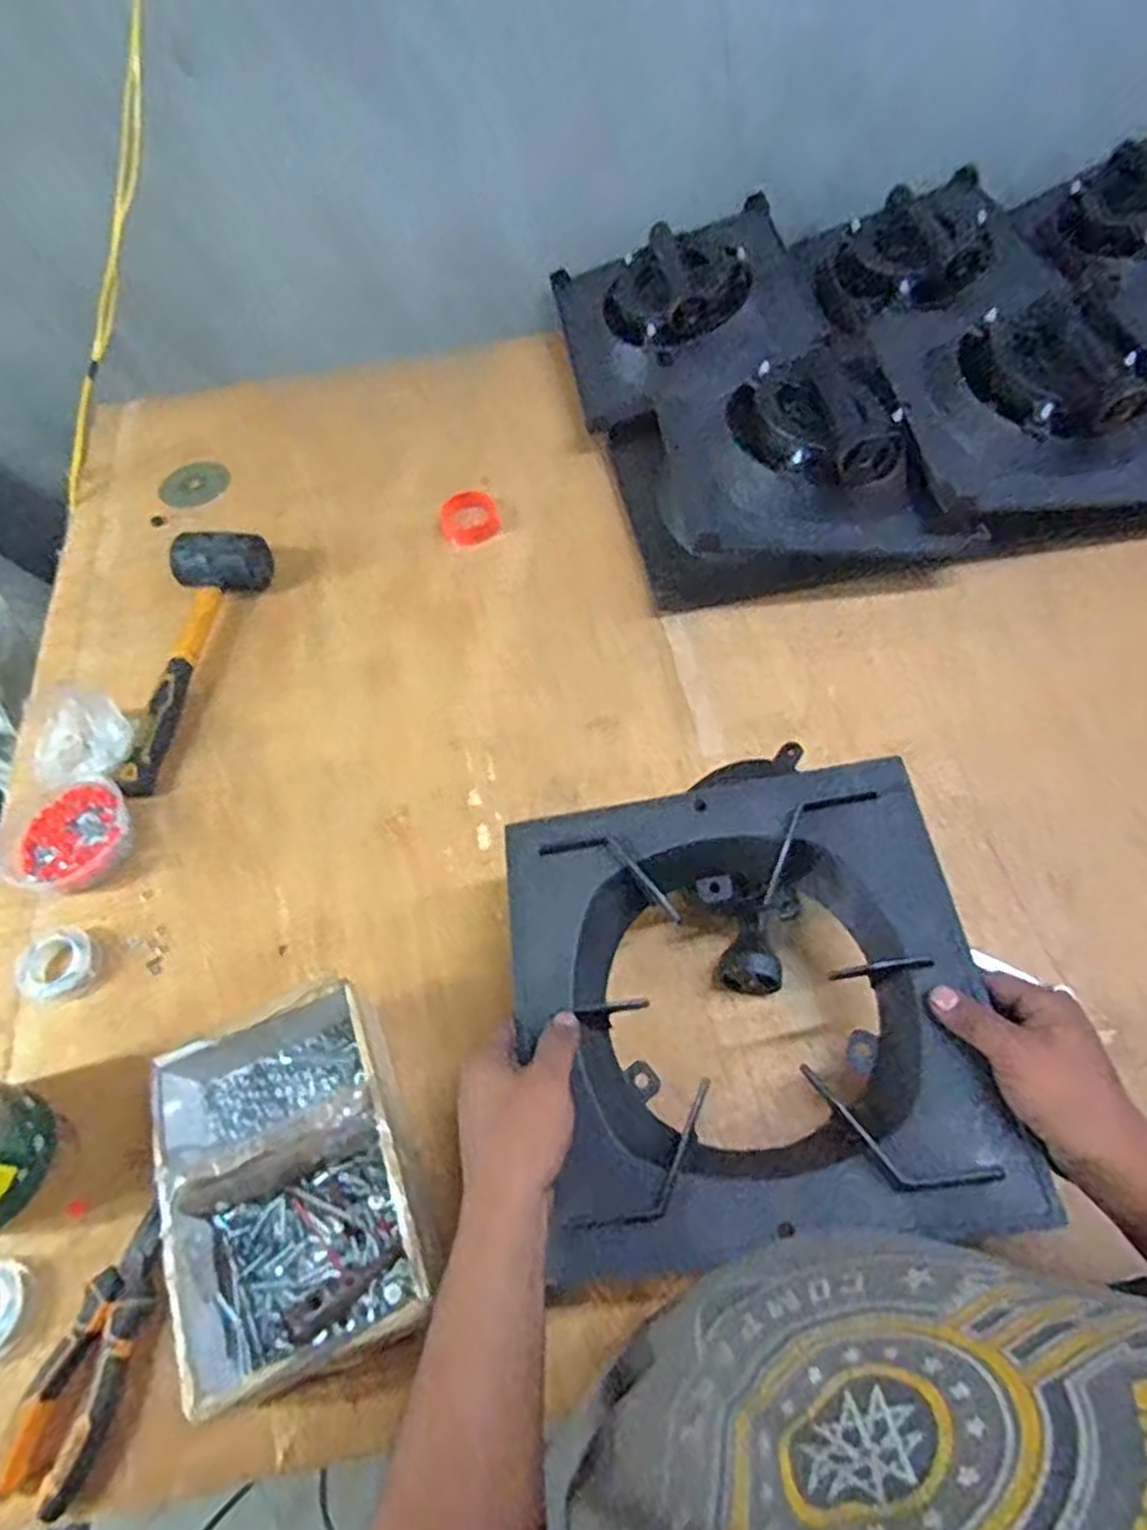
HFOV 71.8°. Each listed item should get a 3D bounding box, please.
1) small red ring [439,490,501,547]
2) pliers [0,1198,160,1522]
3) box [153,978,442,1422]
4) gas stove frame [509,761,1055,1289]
[{"bbox_3d":[-0.125,-0.297,0.950,0.068,0.018,0.083,-23,59,-10],"label":"small red ring"},{"bbox_3d":[-0.315,0.384,0.523,0.051,0.022,0.157,8,59,9],"label":"pliers"},{"bbox_3d":[-0.193,0.284,0.545,0.159,0.089,0.224,-23,59,-10],"label":"box"},{"bbox_3d":[0.110,0.150,0.526,0.289,0.060,0.297,-7,58,-1],"label":"gas stove frame"}]

